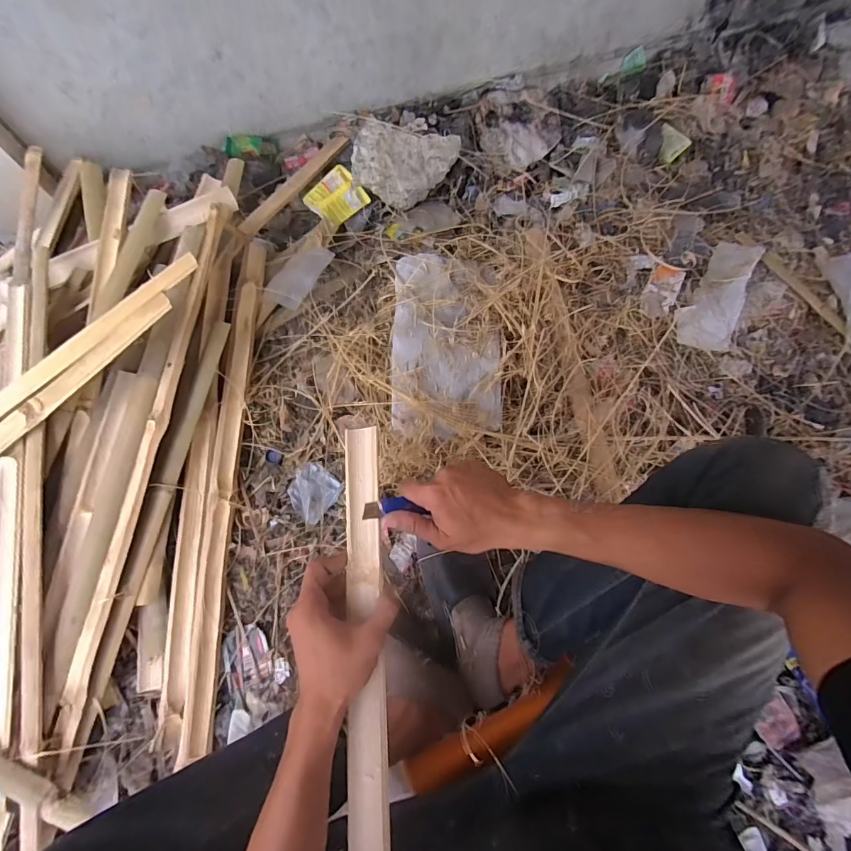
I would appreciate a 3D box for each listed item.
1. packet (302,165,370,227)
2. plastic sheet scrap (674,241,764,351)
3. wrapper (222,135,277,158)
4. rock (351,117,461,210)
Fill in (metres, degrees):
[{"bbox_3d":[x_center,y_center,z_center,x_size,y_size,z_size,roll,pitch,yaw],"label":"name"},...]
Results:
[{"bbox_3d":[-0.204,-0.522,0.942,0.097,0.044,0.121,41,76,11],"label":"packet"},{"bbox_3d":[0.619,-0.289,0.864,0.113,0.033,0.277,23,73,8],"label":"plastic sheet scrap"},{"bbox_3d":[-0.411,-0.650,0.958,0.115,0.038,0.027,-15,73,-20],"label":"wrapper"},{"bbox_3d":[-0.044,-0.585,0.928,0.226,0.097,0.151,6,71,2],"label":"rock"}]

